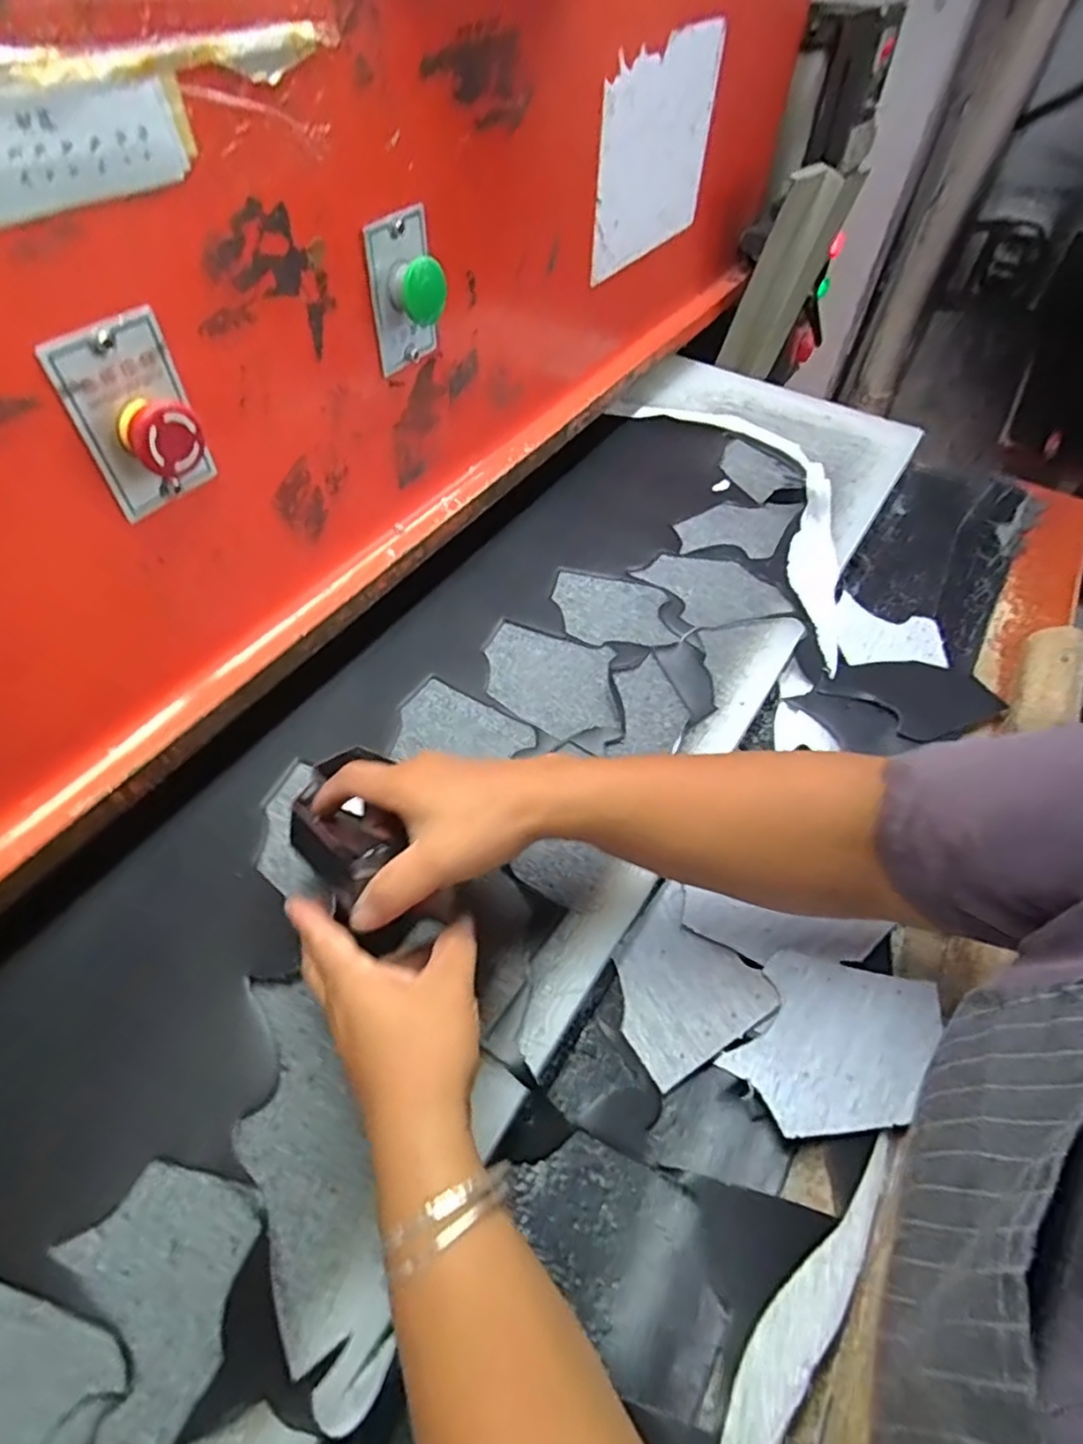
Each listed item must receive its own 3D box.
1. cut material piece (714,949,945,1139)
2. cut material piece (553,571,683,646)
[{"bbox_3d":[0.177,0.190,0.397,0.097,0.012,0.120,25,52,28],"label":"cut material piece"},{"bbox_3d":[0.069,-0.110,0.629,0.111,0.004,0.097,4,52,0],"label":"cut material piece"}]

